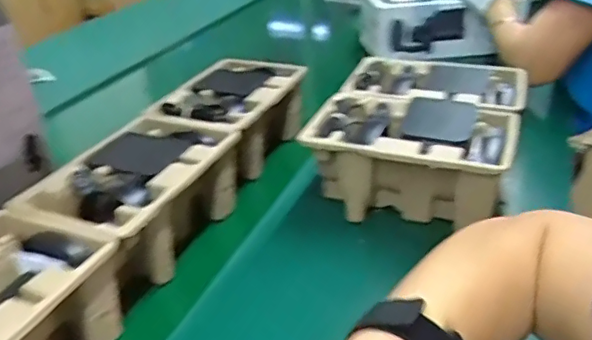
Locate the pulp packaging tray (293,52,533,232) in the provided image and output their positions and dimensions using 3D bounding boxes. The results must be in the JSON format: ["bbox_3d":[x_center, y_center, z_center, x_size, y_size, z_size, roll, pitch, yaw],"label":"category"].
[{"bbox_3d":[0.161,-0.046,0.734,0.220,0.109,0.286,5,32,20],"label":"pulp packaging tray"}]

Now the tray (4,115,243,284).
[{"bbox_3d":[-0.173,0.034,0.646,0.150,0.110,0.234,7,33,24],"label":"tray"}]

